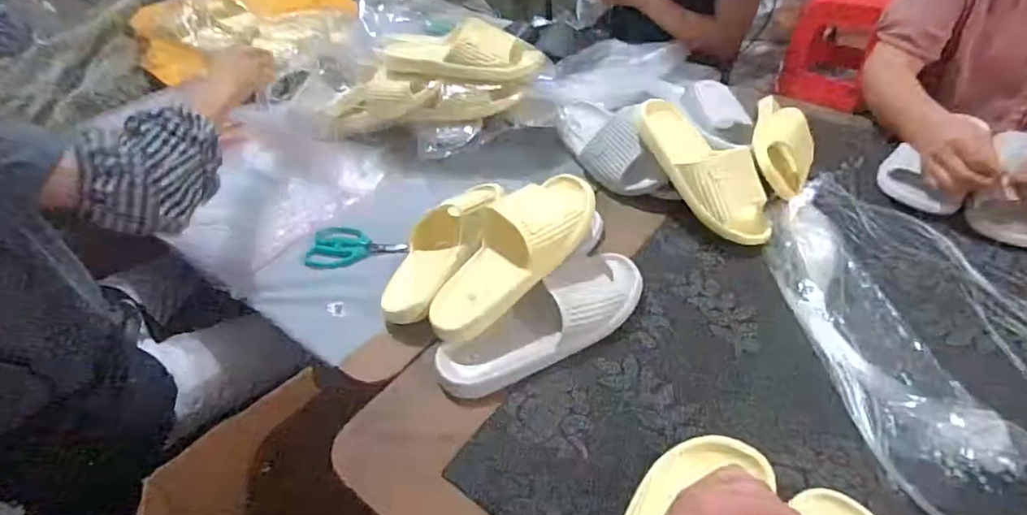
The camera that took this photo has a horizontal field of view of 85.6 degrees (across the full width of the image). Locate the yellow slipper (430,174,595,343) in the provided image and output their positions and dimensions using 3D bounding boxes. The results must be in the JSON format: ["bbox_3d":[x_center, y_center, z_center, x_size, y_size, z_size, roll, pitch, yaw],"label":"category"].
[{"bbox_3d":[-0.005,-0.010,0.640,0.245,0.058,0.104,-47,53,-6],"label":"yellow slipper"}]

